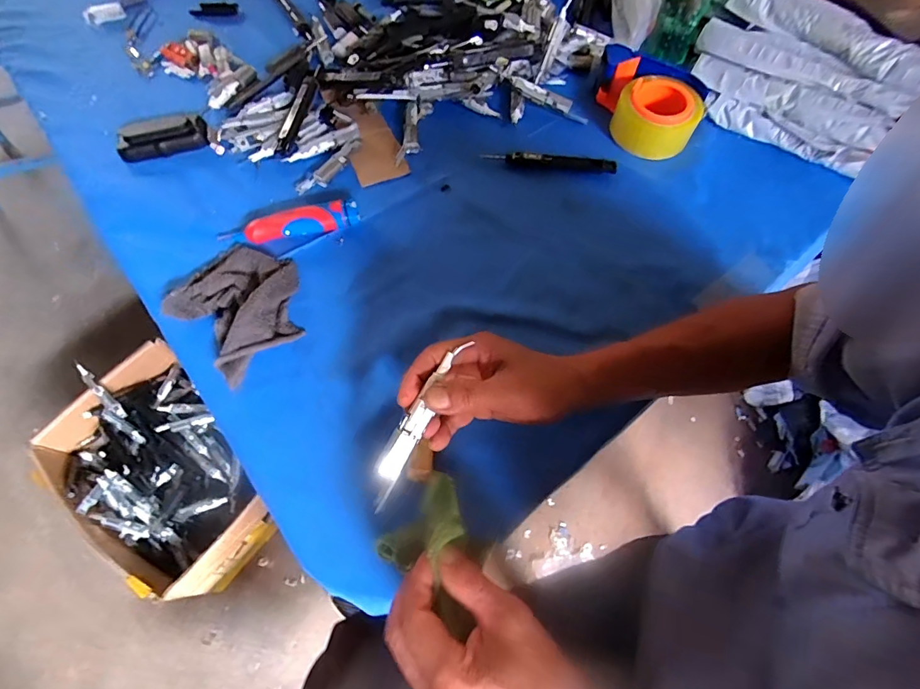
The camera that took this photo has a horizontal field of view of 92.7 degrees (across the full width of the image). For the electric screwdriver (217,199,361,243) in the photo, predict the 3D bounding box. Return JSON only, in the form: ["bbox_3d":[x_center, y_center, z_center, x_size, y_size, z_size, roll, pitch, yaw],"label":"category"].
[{"bbox_3d":[-0.196,-0.137,0.506,0.156,0.028,0.029,-13,66,-5],"label":"electric screwdriver"}]

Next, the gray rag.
[{"bbox_3d":[-0.229,-0.048,0.460,0.122,0.033,0.135,-42,72,-16],"label":"gray rag"}]

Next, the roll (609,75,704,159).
[{"bbox_3d":[0.260,-0.303,0.575,0.099,0.050,0.099,0,66,1],"label":"roll"}]

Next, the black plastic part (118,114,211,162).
[{"bbox_3d":[-0.389,-0.272,0.577,0.108,0.024,0.050,-14,66,-5],"label":"black plastic part"}]

